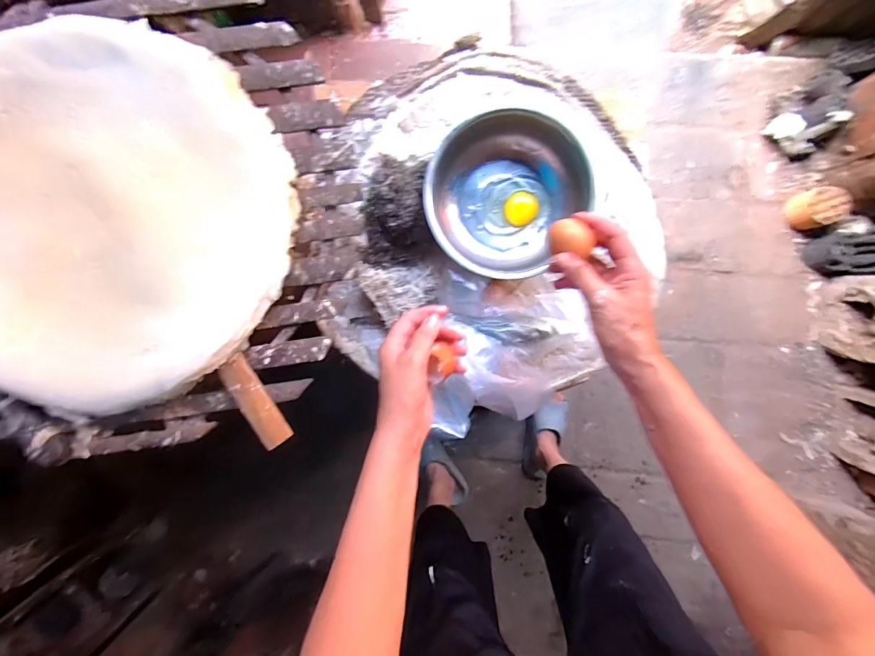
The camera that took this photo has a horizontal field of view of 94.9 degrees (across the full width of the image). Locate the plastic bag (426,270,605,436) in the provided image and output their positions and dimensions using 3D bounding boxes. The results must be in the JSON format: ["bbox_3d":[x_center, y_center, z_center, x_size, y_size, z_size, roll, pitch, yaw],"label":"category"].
[{"bbox_3d":[0.096,0.033,0.509,0.201,0.094,0.202,0,95,3],"label":"plastic bag"}]

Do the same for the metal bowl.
[{"bbox_3d":[0.078,-0.159,0.504,0.179,0.084,0.180,0,95,3],"label":"metal bowl"}]

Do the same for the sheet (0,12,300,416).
[{"bbox_3d":[-0.312,-0.104,0.369,0.334,0.020,0.338,0,89,-6],"label":"sheet"}]

